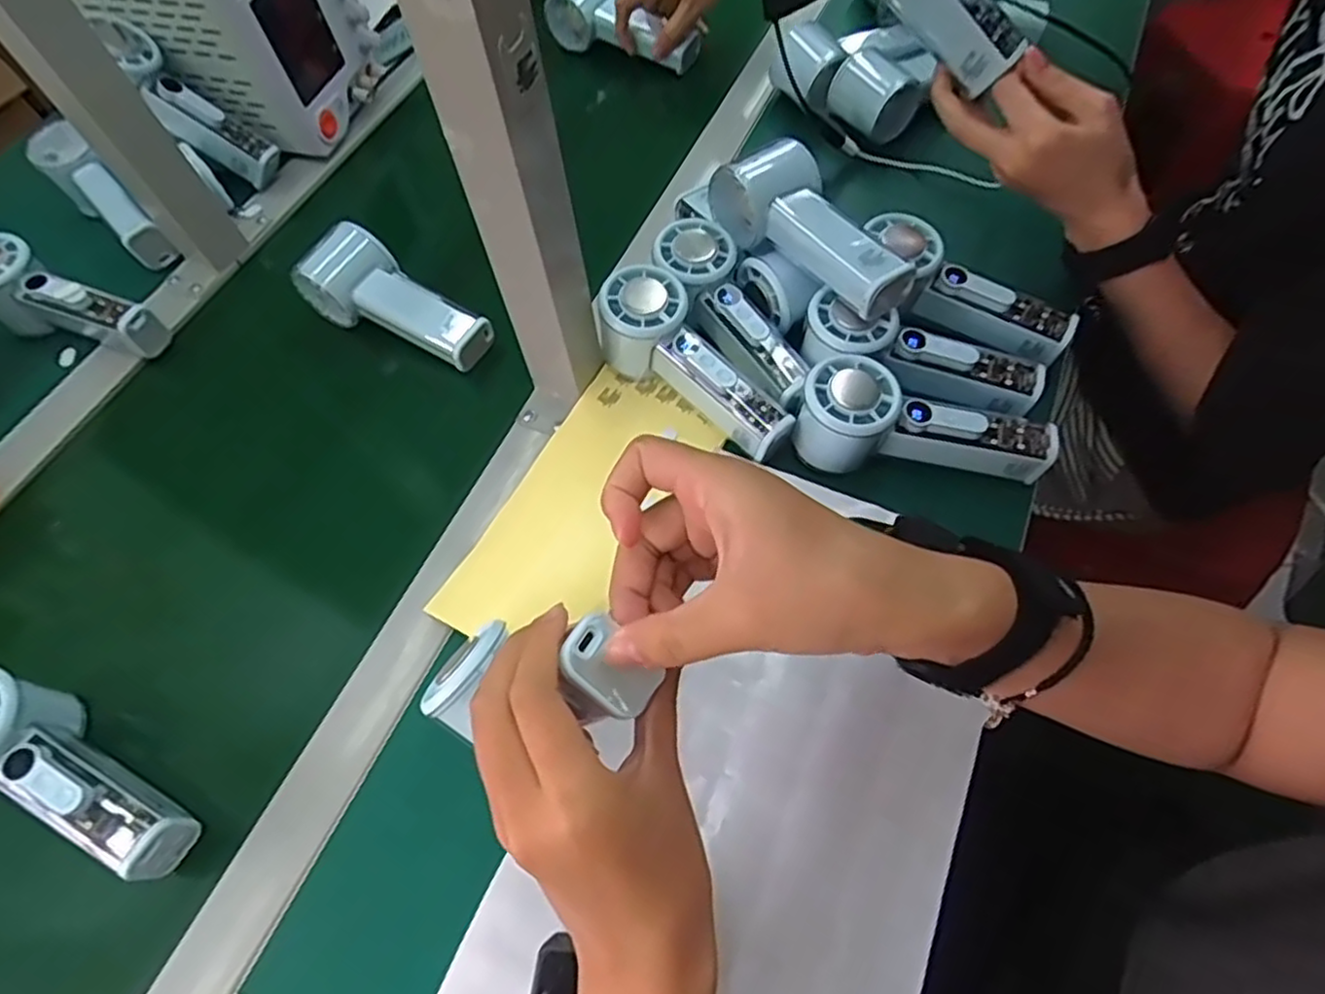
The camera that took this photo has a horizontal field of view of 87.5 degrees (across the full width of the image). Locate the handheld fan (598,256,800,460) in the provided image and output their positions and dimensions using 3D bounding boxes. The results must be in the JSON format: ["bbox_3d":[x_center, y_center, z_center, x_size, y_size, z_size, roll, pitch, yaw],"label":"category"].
[{"bbox_3d":[0.020,-0.086,0.467,0.156,0.059,0.057,44,71,7],"label":"handheld fan"}]

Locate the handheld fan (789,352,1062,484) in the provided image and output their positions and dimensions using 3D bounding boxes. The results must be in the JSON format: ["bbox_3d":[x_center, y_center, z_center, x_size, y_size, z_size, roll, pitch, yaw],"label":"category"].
[{"bbox_3d":[0.162,-0.040,0.440,0.155,0.057,0.060,14,62,-3],"label":"handheld fan"}]

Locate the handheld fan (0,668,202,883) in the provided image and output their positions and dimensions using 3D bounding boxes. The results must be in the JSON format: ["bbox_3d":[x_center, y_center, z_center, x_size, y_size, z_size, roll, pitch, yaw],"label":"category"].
[{"bbox_3d":[-0.318,0.149,0.369,0.155,0.052,0.053,31,67,4],"label":"handheld fan"}]

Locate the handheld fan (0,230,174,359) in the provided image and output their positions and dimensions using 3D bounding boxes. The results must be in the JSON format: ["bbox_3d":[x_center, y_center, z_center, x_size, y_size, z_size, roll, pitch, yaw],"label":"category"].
[{"bbox_3d":[-0.455,-0.147,0.534,0.150,0.059,0.049,21,64,-2],"label":"handheld fan"}]

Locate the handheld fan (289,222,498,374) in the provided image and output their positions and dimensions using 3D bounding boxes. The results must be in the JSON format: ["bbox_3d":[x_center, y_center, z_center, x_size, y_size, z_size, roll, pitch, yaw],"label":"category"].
[{"bbox_3d":[-0.198,-0.146,0.521,0.150,0.044,0.056,29,66,4],"label":"handheld fan"}]

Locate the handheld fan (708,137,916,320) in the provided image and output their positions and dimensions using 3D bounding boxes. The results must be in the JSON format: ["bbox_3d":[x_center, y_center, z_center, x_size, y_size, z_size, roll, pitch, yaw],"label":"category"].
[{"bbox_3d":[0.100,-0.175,0.461,0.059,0.057,0.151,-39,66,-17],"label":"handheld fan"}]

